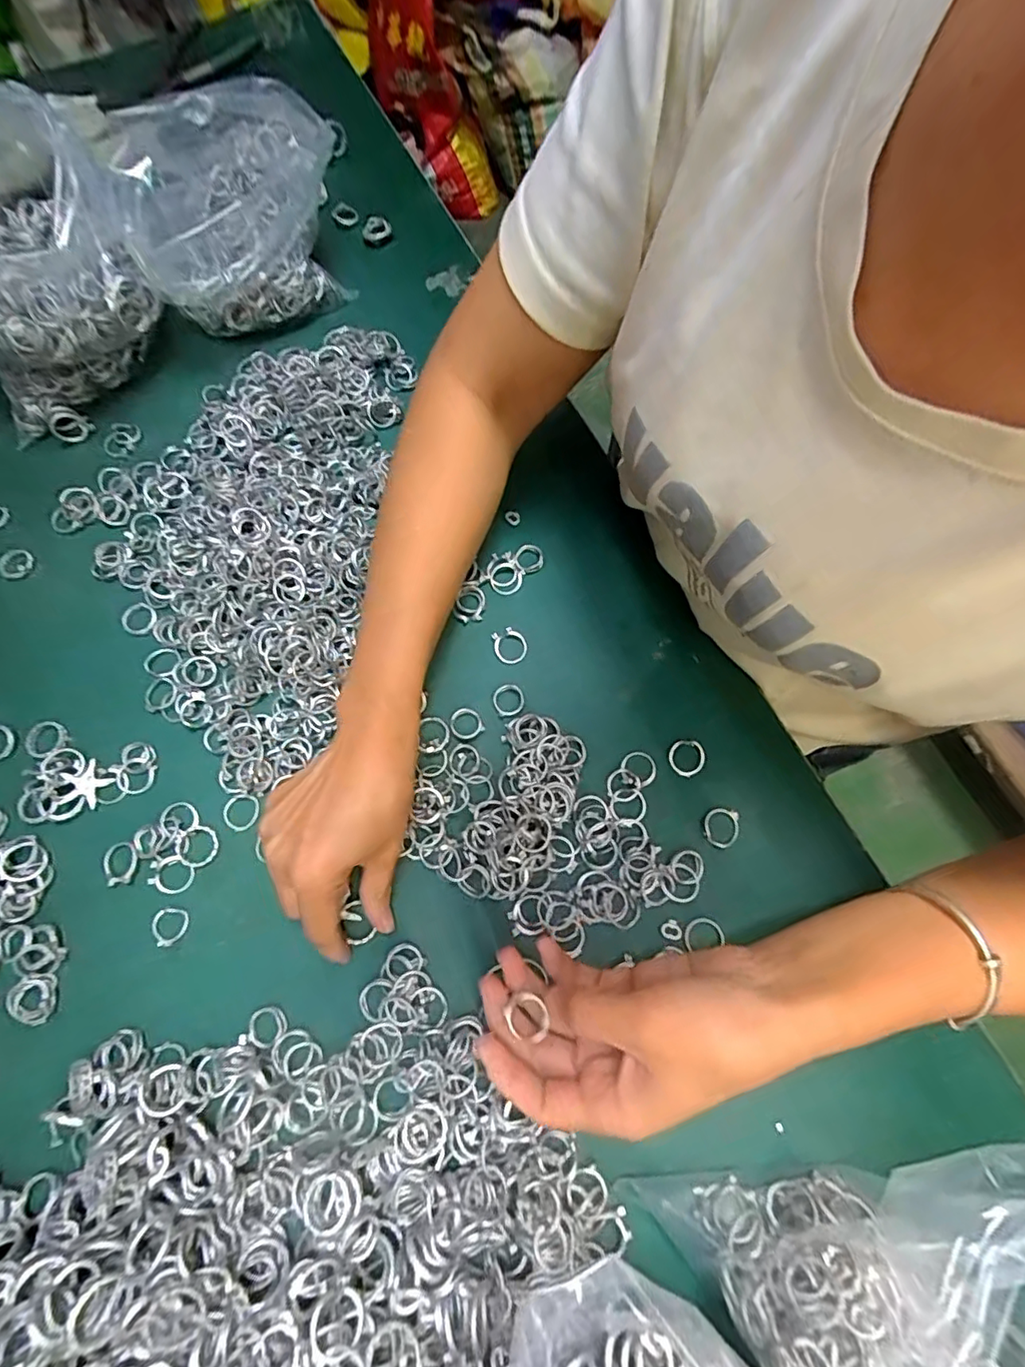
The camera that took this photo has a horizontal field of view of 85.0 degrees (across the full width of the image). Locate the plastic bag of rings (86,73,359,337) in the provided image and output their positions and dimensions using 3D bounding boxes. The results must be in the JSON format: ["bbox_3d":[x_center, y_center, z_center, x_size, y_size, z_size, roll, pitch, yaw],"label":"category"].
[{"bbox_3d":[-0.228,-0.387,0.445,0.165,0.126,0.190,-31,74,-9],"label":"plastic bag of rings"}]

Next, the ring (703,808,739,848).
[{"bbox_3d":[0.125,0.086,0.332,0.020,0.004,0.023,10,72,4],"label":"ring"}]

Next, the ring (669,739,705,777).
[{"bbox_3d":[0.109,0.045,0.346,0.022,0.004,0.022,0,71,1],"label":"ring"}]

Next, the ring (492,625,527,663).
[{"bbox_3d":[-0.002,-0.026,0.371,0.022,0.004,0.024,0,71,1],"label":"ring"}]

